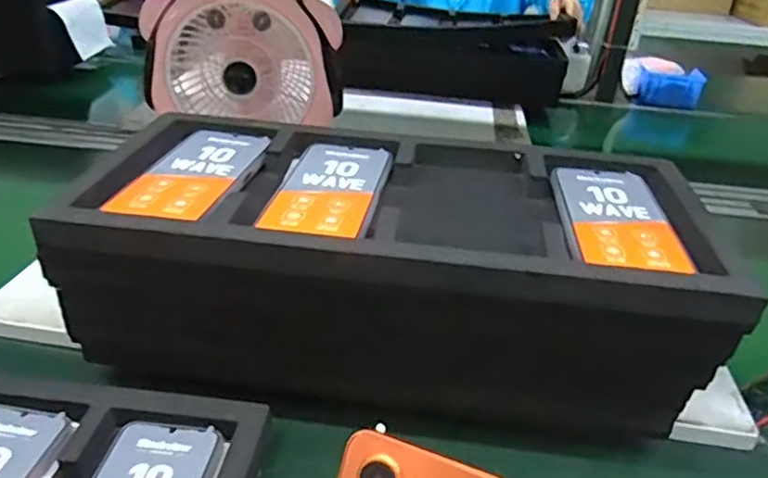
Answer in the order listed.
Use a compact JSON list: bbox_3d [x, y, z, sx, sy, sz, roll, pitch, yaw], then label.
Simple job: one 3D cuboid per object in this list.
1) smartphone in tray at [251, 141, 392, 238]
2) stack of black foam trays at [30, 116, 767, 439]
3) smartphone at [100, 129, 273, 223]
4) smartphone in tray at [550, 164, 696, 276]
[{"bbox_3d":[-0.043,-0.044,0.495,0.082,0.005,0.157,8,32,7],"label":"smartphone in tray"},{"bbox_3d":[0.002,0.024,0.518,0.474,0.162,0.218,7,32,4],"label":"stack of black foam trays"},{"bbox_3d":[-0.158,-0.057,0.502,0.077,0.007,0.156,11,33,11],"label":"smartphone"},{"bbox_3d":[0.179,-0.021,0.475,0.081,0.005,0.153,4,32,4],"label":"smartphone in tray"}]

